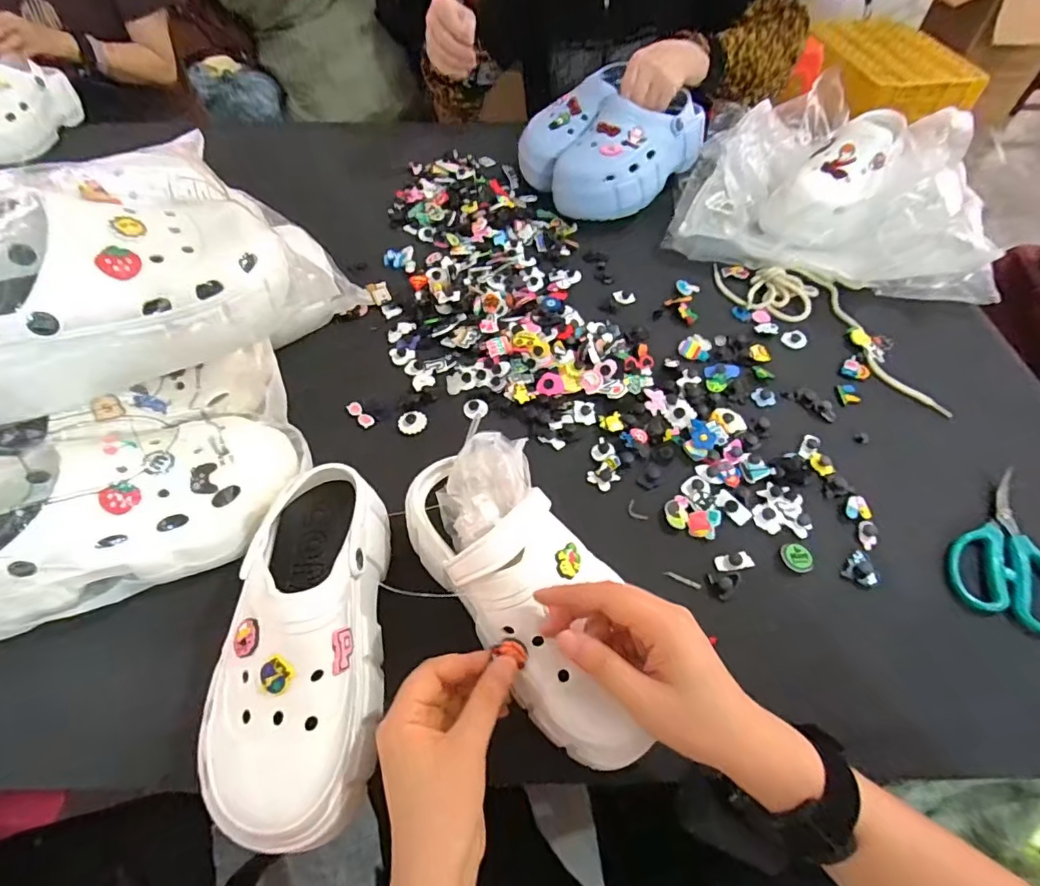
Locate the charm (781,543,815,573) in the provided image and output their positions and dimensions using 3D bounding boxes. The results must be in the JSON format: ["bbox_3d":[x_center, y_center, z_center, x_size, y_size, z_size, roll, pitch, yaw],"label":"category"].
[{"bbox_3d":[0.237,0.098,0.441,0.027,0.005,0.025,-1,54,1],"label":"charm"}]

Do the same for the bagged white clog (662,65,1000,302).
[{"bbox_3d":[0.420,-0.357,0.689,0.369,0.126,0.331,18,57,12],"label":"bagged white clog"}]

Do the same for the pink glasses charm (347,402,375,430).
[{"bbox_3d":[-0.167,-0.030,0.542,0.014,0.004,0.038,-37,63,-23],"label":"pink glasses charm"}]

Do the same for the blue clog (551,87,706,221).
[{"bbox_3d":[0.153,-0.406,0.723,0.121,0.093,0.218,36,62,22],"label":"blue clog"}]

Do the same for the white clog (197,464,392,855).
[{"bbox_3d":[-0.151,0.133,0.355,0.099,0.089,0.226,-5,55,-4],"label":"white clog"}]

